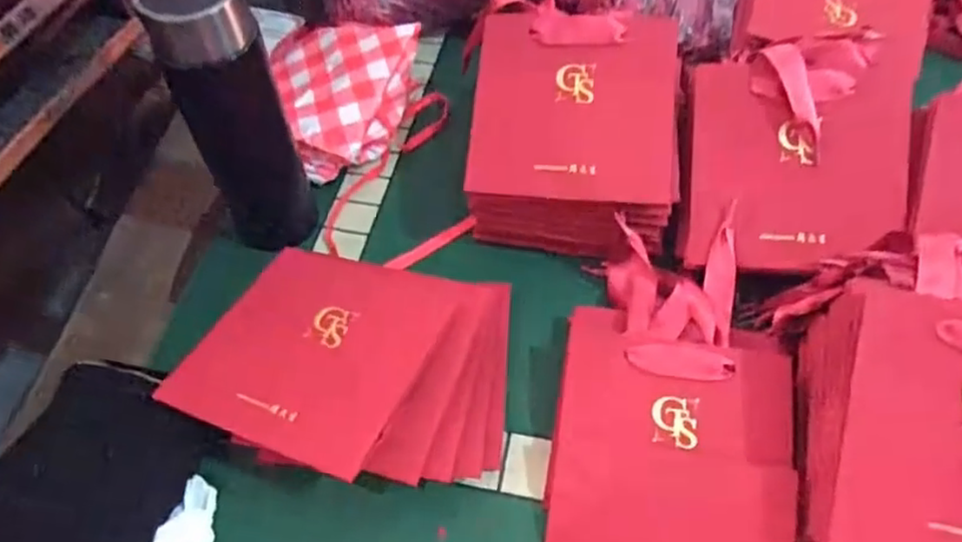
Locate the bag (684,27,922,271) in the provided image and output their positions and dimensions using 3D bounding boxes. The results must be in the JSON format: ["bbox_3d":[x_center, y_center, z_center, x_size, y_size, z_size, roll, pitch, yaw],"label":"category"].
[{"bbox_3d":[0.217,-0.085,0.474,0.142,0.024,0.164,3,88,15],"label":"bag"}]

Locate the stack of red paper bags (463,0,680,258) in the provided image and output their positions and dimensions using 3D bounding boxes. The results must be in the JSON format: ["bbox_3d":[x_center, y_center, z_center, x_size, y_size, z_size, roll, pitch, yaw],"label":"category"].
[{"bbox_3d":[0.070,-0.112,0.516,0.149,0.071,0.189,6,77,6],"label":"stack of red paper bags"}]

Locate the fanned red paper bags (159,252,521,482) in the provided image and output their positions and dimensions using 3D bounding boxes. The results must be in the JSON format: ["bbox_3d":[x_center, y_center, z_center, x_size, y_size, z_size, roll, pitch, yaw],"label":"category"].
[{"bbox_3d":[-0.080,0.059,0.446,0.191,0.048,0.155,6,54,4],"label":"fanned red paper bags"}]

